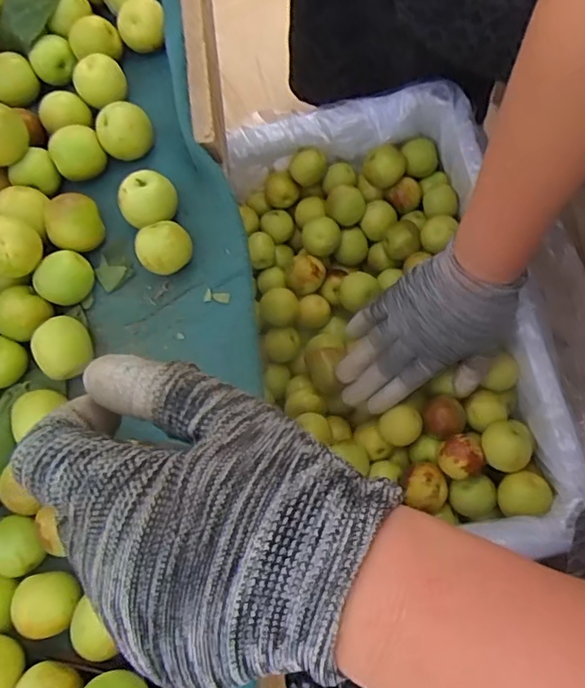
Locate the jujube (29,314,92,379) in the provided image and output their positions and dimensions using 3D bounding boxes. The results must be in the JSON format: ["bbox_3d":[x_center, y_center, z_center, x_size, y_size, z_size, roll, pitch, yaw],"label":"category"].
[{"bbox_3d":[-0.145,0.003,0.356,0.031,0.027,0.034,-29,73,1],"label":"jujube"}]

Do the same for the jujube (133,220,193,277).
[{"bbox_3d":[-0.083,-0.061,0.365,0.034,0.028,0.030,-28,73,1],"label":"jujube"}]

